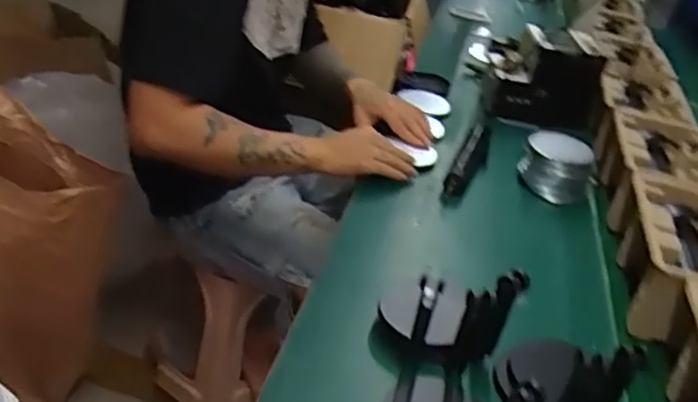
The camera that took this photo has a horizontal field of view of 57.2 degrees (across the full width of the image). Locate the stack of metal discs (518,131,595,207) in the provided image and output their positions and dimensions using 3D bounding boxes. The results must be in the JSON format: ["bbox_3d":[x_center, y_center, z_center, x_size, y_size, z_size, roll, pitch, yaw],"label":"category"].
[{"bbox_3d":[0.323,-0.054,0.987,0.108,0.070,0.093,24,39,22],"label":"stack of metal discs"}]

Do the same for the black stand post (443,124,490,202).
[{"bbox_3d":[0.193,-0.063,1.019,0.039,0.047,0.236,17,37,13],"label":"black stand post"}]

